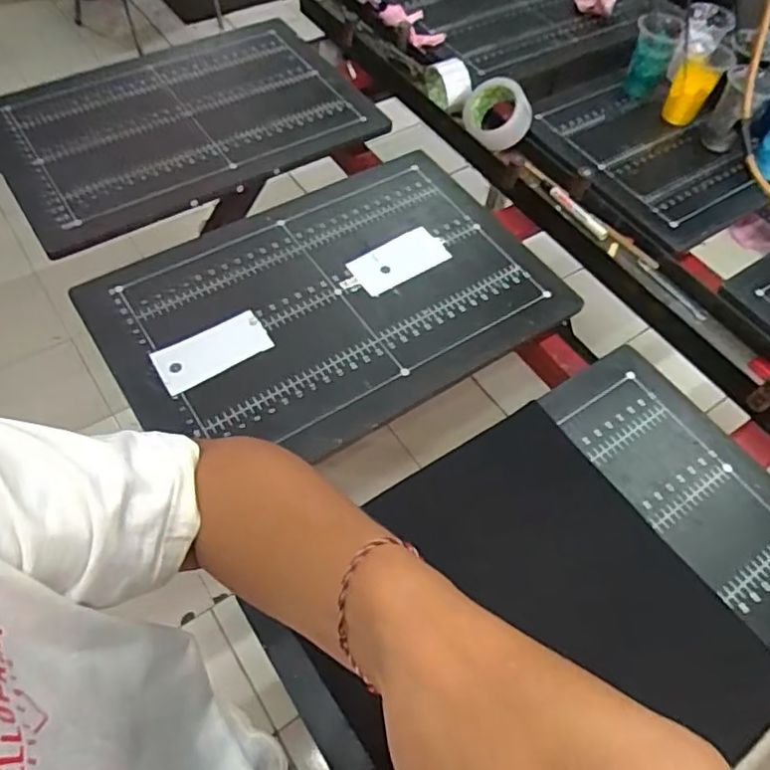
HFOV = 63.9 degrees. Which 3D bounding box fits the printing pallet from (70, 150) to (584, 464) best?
[{"bbox_3d":[-0.072,-0.123,0.863,0.599,0.016,0.404,-27,63,-19],"label":"printing pallet"}]

